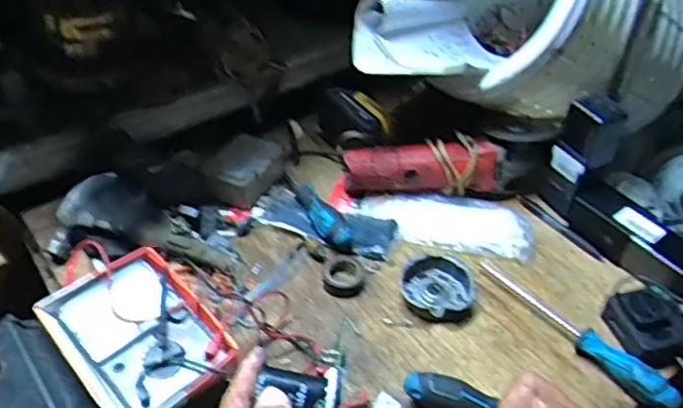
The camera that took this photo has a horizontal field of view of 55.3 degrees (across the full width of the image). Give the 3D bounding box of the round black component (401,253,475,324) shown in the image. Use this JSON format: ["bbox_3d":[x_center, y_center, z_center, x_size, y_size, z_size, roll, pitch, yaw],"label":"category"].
[{"bbox_3d":[0.113,0.094,0.758,0.082,0.026,0.096,3,43,-1],"label":"round black component"}]

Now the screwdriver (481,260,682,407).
[{"bbox_3d":[0.251,0.133,0.714,0.027,0.032,0.249,-27,51,-28],"label":"screwdriver"}]

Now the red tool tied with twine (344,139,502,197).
[{"bbox_3d":[0.107,-0.047,0.862,0.201,0.068,0.049,-1,43,-5],"label":"red tool tied with twine"}]

